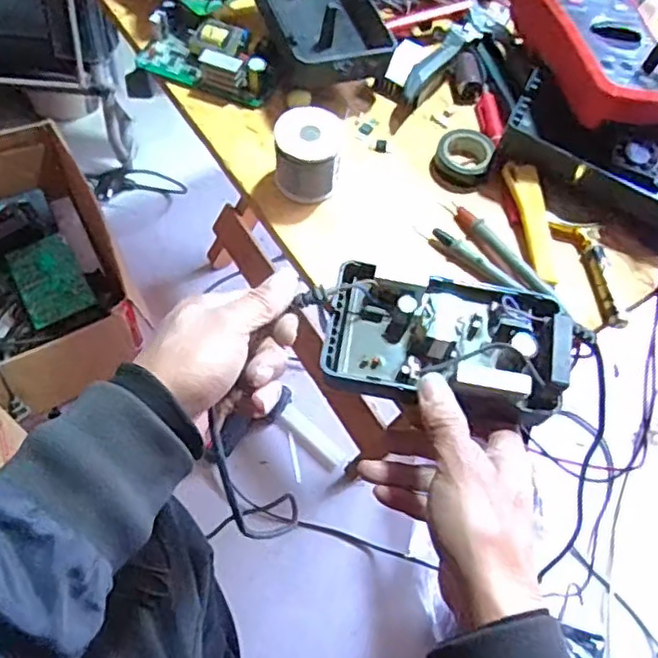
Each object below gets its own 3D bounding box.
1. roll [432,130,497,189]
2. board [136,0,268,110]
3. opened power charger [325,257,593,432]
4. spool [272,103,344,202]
[{"bbox_3d":[0.113,-0.144,0.540,0.046,0.019,0.047,2,62,-3],"label":"roll"},{"bbox_3d":[-0.105,-0.242,0.570,0.116,0.033,0.057,20,63,7],"label":"board"},{"bbox_3d":[0.078,0.003,0.432,0.156,0.044,0.096,11,62,2],"label":"opened power charger"},{"bbox_3d":[-0.016,-0.135,0.508,0.051,0.055,0.051,7,62,0],"label":"spool"}]

